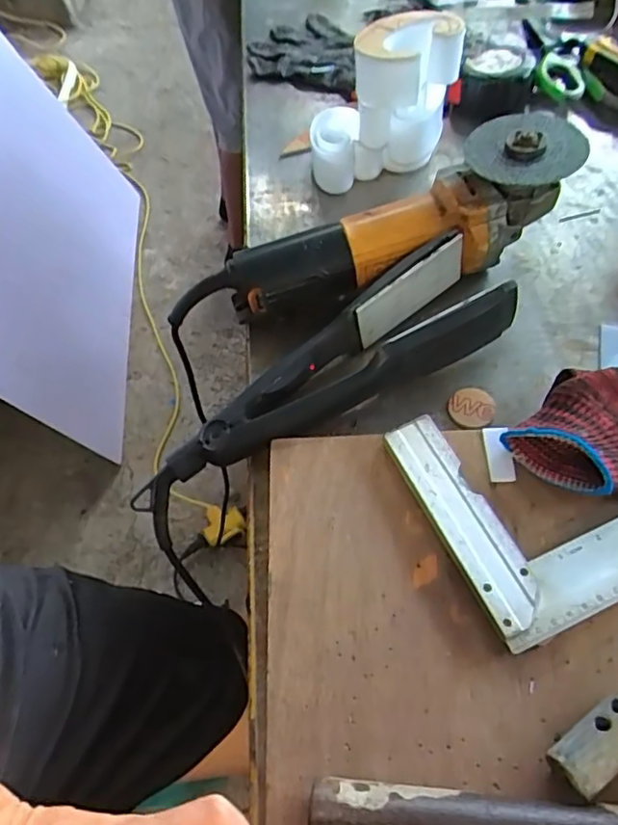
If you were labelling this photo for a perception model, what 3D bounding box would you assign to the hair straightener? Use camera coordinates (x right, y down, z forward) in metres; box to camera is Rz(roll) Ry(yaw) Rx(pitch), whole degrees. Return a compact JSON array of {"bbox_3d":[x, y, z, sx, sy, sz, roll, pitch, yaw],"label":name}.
[{"bbox_3d":[0.018,-0.035,0.429,0.268,0.055,0.078,-30,59,-13],"label":"hair straightener"}]

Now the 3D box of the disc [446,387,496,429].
[{"bbox_3d":[0.119,-0.003,0.439,0.032,0.005,0.033,-4,58,6],"label":"disc"}]

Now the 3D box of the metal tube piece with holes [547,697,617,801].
[{"bbox_3d":[0.143,0.164,0.297,0.049,0.025,0.024,-33,59,-13],"label":"metal tube piece with holes"}]

